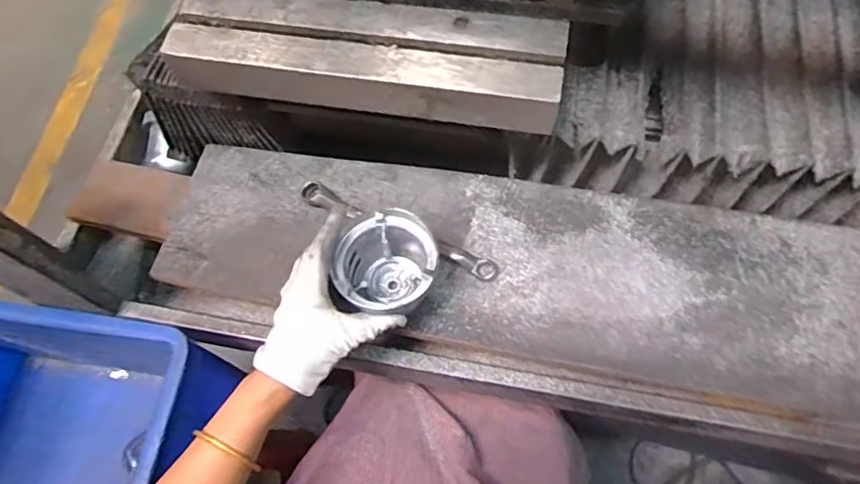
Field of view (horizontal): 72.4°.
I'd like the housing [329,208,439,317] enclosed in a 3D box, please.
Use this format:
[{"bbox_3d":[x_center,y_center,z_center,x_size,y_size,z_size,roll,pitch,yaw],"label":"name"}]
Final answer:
[{"bbox_3d":[-0.038,0.026,0.536,0.088,0.078,0.083,-1,66,2],"label":"housing"}]

